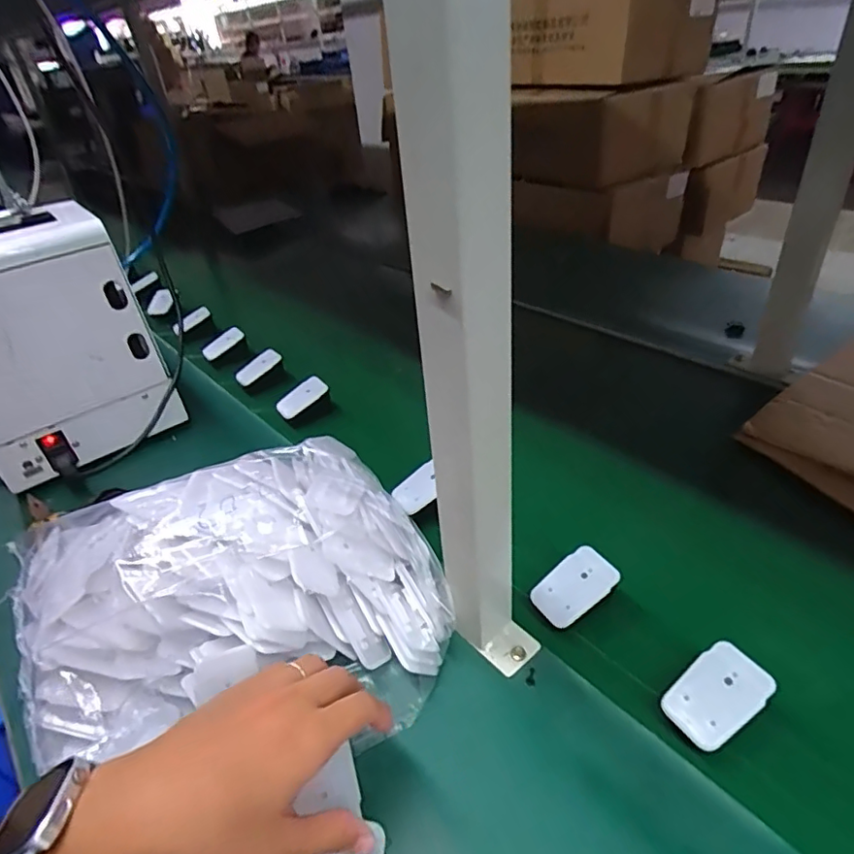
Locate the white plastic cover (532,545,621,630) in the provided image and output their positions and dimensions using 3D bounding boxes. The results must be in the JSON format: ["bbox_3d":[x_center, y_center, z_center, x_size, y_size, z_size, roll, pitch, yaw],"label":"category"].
[{"bbox_3d":[0.121,0.131,0.460,0.070,0.005,0.042,-37,51,-11],"label":"white plastic cover"}]

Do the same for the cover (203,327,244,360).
[{"bbox_3d":[-0.328,-0.133,0.896,0.074,0.025,0.016,-34,35,11],"label":"cover"}]

